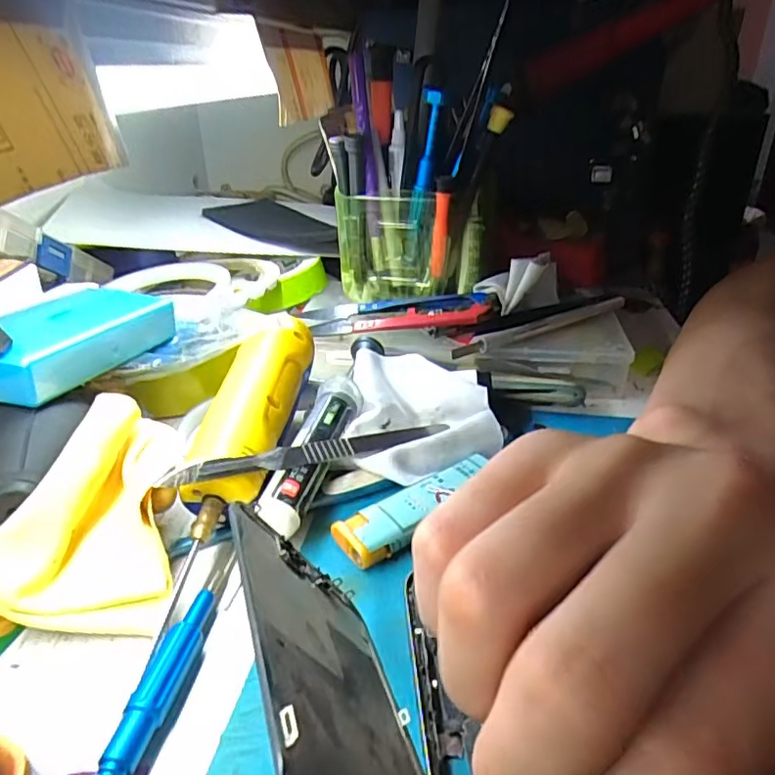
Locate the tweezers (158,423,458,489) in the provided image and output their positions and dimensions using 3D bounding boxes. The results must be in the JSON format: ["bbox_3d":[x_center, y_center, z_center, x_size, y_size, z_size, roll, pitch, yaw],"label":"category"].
[{"bbox_3d":[-0.026,0.026,0.241,0.131,0.005,0.012,-6,26,-36],"label":"tweezers"}]

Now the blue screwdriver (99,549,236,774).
[{"bbox_3d":[-0.068,0.089,0.167,0.012,0.017,0.112,1,29,5],"label":"blue screwdriver"}]

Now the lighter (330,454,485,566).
[{"bbox_3d":[0.015,0.049,0.238,0.078,0.011,0.022,-22,34,-32],"label":"lighter"}]

